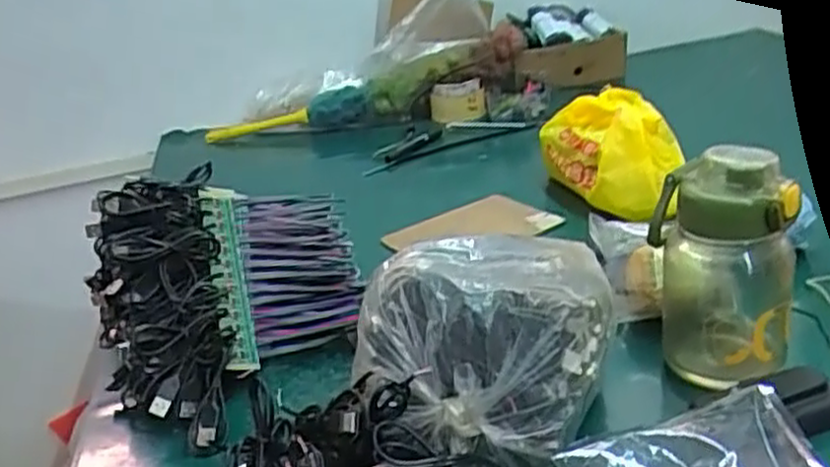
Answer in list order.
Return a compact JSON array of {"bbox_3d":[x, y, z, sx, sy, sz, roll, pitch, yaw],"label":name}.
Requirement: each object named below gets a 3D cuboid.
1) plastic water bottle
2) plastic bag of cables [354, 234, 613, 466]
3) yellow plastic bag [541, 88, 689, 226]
[{"bbox_3d":[0.223,0.026,0.551,0.093,0.177,0.088,4,24,22],"label":"plastic water bottle"},{"bbox_3d":[0.052,0.065,0.521,0.152,0.116,0.181,0,27,18],"label":"plastic bag of cables"},{"bbox_3d":[0.227,-0.092,0.874,0.140,0.123,0.129,-6,26,5],"label":"yellow plastic bag"}]

